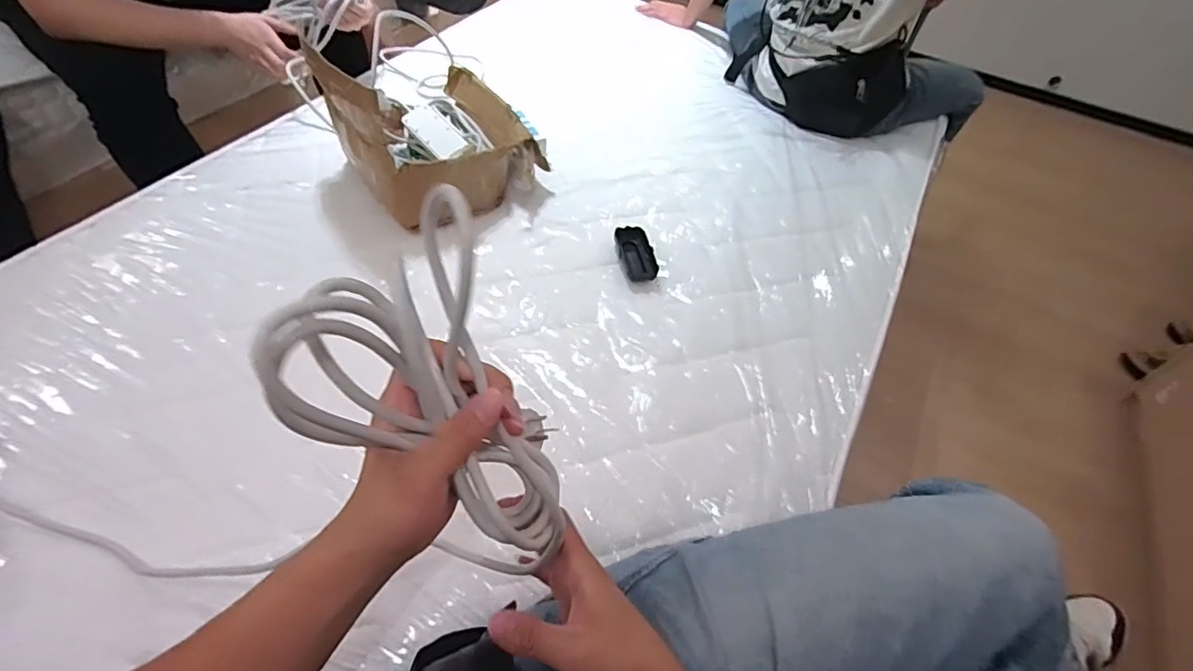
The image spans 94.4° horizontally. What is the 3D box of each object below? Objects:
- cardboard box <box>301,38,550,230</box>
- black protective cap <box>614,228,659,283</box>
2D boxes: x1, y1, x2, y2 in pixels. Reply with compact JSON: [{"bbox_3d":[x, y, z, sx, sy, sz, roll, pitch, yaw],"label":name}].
[{"bbox_3d":[-0.267,-0.347,0.894,0.282,0.222,0.277,-34,62,-28],"label":"cardboard box"},{"bbox_3d":[0.063,-0.130,0.887,0.052,0.029,0.099,-11,53,-14],"label":"black protective cap"}]

